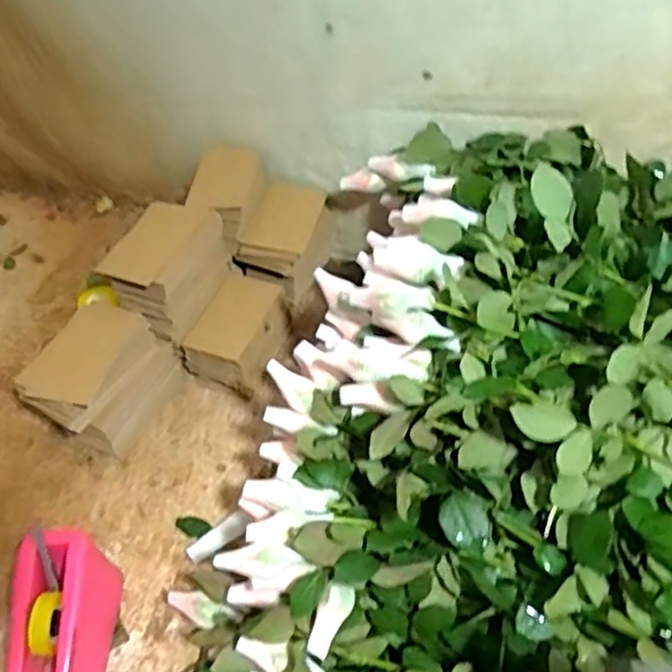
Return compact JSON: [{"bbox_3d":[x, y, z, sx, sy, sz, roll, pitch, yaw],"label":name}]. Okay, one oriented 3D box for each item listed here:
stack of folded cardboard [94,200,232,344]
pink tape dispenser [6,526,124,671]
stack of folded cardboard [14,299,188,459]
[{"bbox_3d":[-0.214,-0.087,0.862,0.106,0.093,0.162,12,50,13],"label":"stack of folded cardboard"},{"bbox_3d":[-0.266,0.299,0.643,0.076,0.101,0.200,-2,48,1],"label":"pink tape dispenser"},{"bbox_3d":[-0.276,0.053,0.814,0.091,0.138,0.167,21,52,20],"label":"stack of folded cardboard"}]

